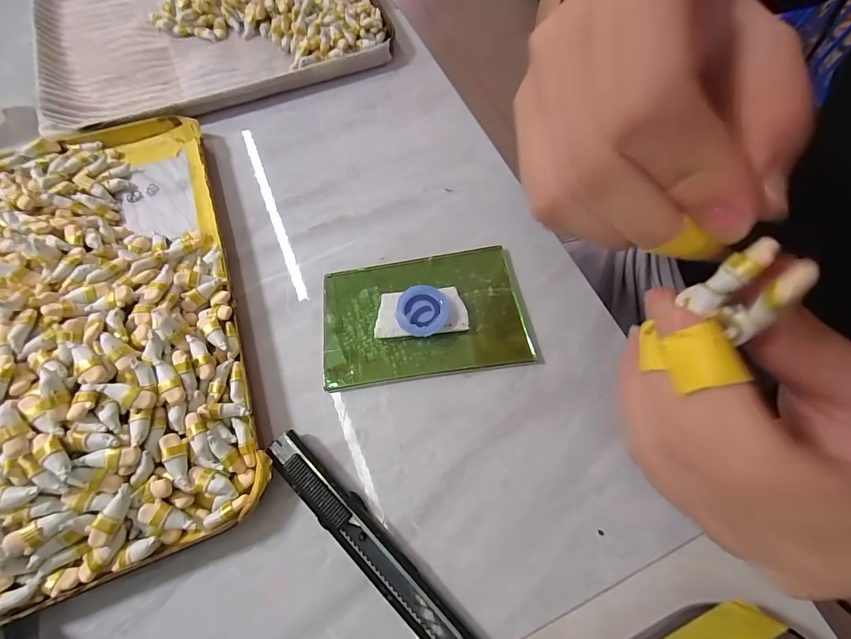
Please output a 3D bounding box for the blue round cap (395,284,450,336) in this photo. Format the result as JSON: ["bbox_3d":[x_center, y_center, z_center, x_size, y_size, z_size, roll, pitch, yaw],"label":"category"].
[{"bbox_3d":[-0.001,-0.005,0.193,0.026,0.007,0.027,0,68,0],"label":"blue round cap"}]

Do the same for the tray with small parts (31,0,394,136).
[{"bbox_3d":[-0.171,-0.248,0.289,0.235,0.025,0.236,-24,70,-10],"label":"tray with small parts"}]

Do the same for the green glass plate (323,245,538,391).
[{"bbox_3d":[0.000,-0.004,0.199,0.105,0.005,0.067,-7,68,-3],"label":"green glass plate"}]

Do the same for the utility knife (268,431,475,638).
[{"bbox_3d":[-0.019,0.098,0.154,0.130,0.010,0.015,42,74,15],"label":"utility knife"}]

